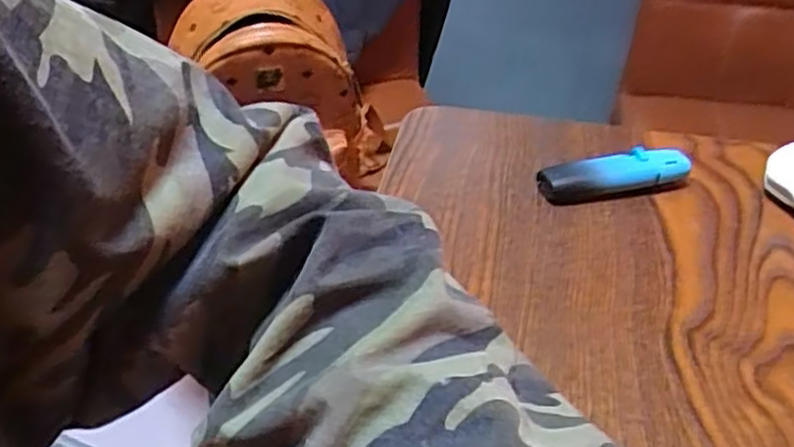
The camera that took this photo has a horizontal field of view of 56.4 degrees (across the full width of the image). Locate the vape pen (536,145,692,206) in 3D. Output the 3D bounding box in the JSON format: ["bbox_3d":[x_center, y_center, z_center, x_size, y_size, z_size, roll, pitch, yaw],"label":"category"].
[{"bbox_3d":[0.118,-0.026,0.400,0.086,0.017,0.022,-9,37,-16],"label":"vape pen"}]

